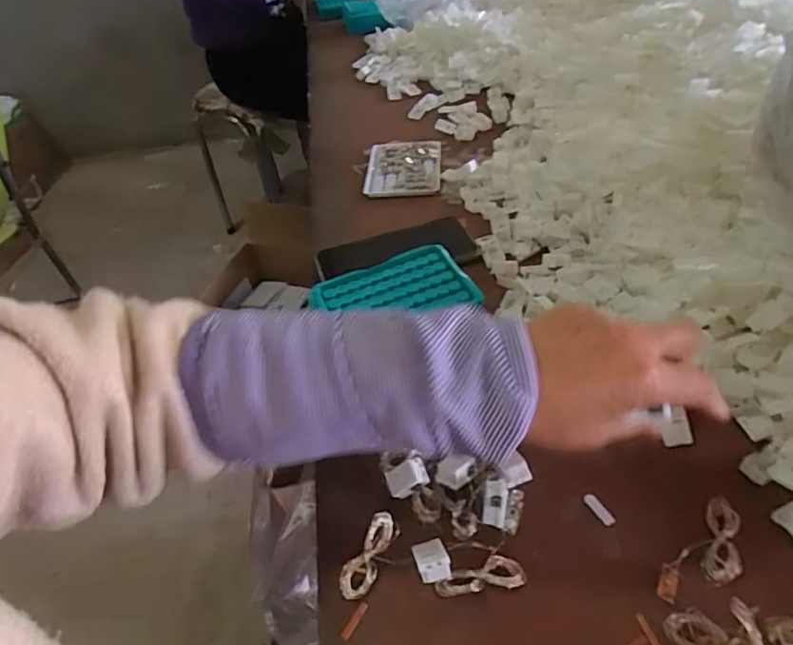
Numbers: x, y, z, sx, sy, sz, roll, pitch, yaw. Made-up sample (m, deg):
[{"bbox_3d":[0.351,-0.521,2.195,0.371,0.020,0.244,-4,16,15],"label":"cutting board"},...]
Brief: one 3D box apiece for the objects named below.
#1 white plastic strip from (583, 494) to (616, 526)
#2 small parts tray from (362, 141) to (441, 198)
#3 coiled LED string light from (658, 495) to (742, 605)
[{"bbox_3d":[0.137,0.126,0.376,0.009,0.004,0.025,-24,45,-17],"label":"white plastic strip"},{"bbox_3d":[0.010,-0.205,0.734,0.096,0.008,0.127,-2,43,6],"label":"small parts tray"},{"bbox_3d":[0.194,0.143,0.344,0.090,0.009,0.031,-34,49,-26],"label":"coiled LED string light"}]

